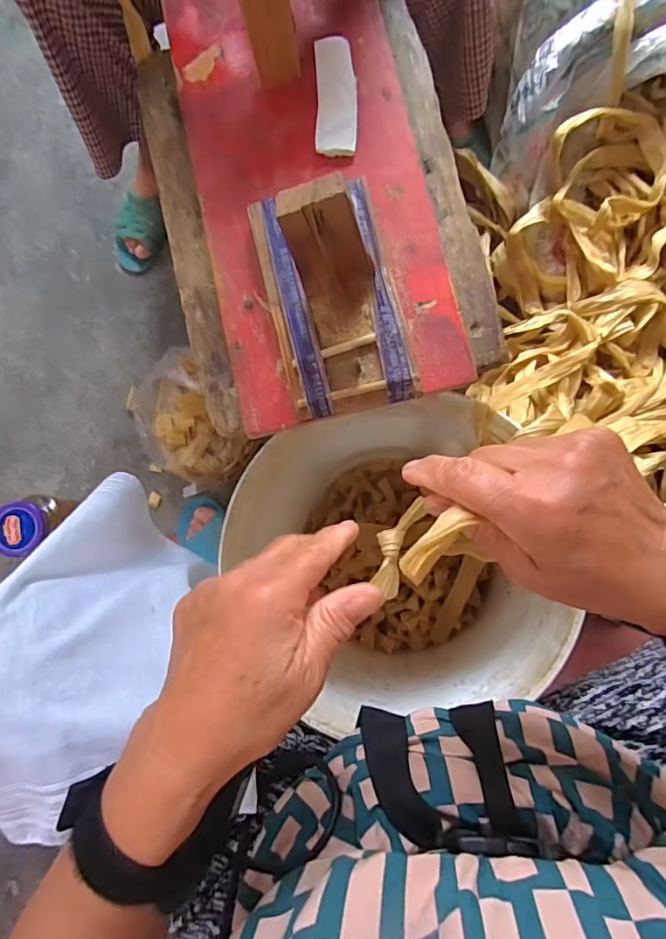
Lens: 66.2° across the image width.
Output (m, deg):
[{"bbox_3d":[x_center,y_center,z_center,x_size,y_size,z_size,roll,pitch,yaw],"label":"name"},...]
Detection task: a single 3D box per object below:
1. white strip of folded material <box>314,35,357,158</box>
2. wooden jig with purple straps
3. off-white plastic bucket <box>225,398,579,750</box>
[{"bbox_3d":[0.002,-0.280,0.384,0.030,0.012,0.088,-1,82,6],"label":"white strip of folded material"},{"bbox_3d":[-0.002,-0.122,0.323,0.085,0.075,0.161,-14,86,1],"label":"wooden jig with purple straps"},{"bbox_3d":[0.052,0.096,0.572,0.266,0.341,0.278,0,87,2],"label":"off-white plastic bucket"}]

